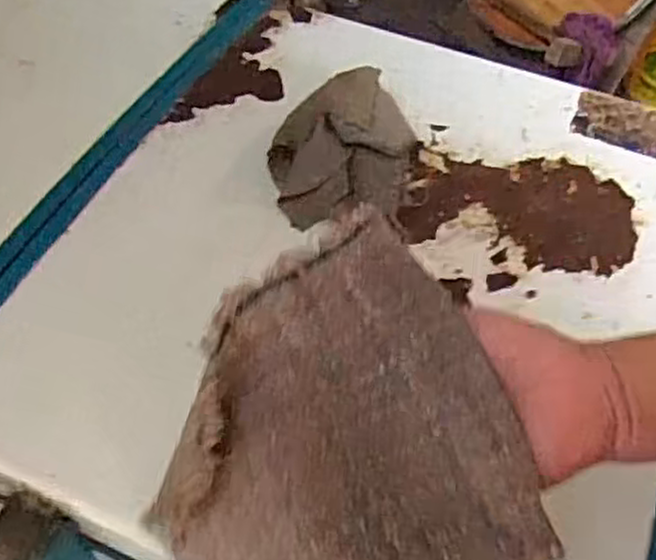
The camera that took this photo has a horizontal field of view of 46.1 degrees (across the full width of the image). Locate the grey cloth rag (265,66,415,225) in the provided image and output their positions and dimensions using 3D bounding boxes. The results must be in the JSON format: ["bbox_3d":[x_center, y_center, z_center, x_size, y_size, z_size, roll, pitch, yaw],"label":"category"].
[{"bbox_3d":[0.011,-0.116,0.638,0.116,0.054,0.162,7,54,3],"label":"grey cloth rag"}]

